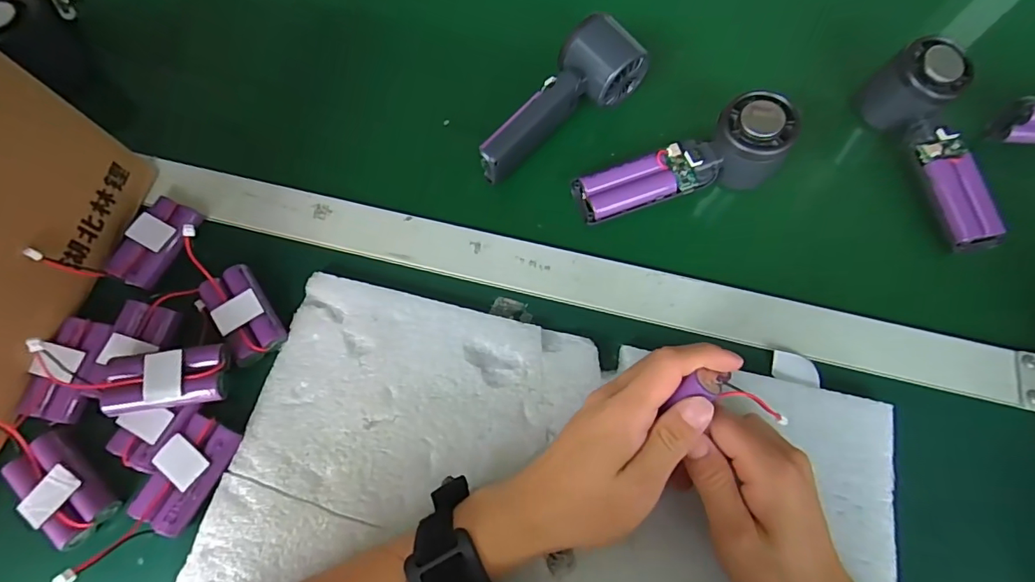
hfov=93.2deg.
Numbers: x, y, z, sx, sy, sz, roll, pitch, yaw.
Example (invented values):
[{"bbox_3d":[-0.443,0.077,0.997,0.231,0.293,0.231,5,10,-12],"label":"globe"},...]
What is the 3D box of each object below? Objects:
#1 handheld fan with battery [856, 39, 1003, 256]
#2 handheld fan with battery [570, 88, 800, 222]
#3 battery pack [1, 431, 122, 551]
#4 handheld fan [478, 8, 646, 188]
[{"bbox_3d":[0.329,-0.113,0.370,0.041,0.055,0.156,-14,71,-6],"label":"handheld fan with battery"},{"bbox_3d":[0.125,-0.093,0.374,0.161,0.052,0.049,-20,71,7],"label":"handheld fan with battery"},{"bbox_3d":[-0.280,0.122,0.301,0.067,0.021,0.034,37,74,12],"label":"battery pack"},{"bbox_3d":[0.028,-0.151,0.384,0.159,0.041,0.052,-41,76,-14],"label":"handheld fan"}]

